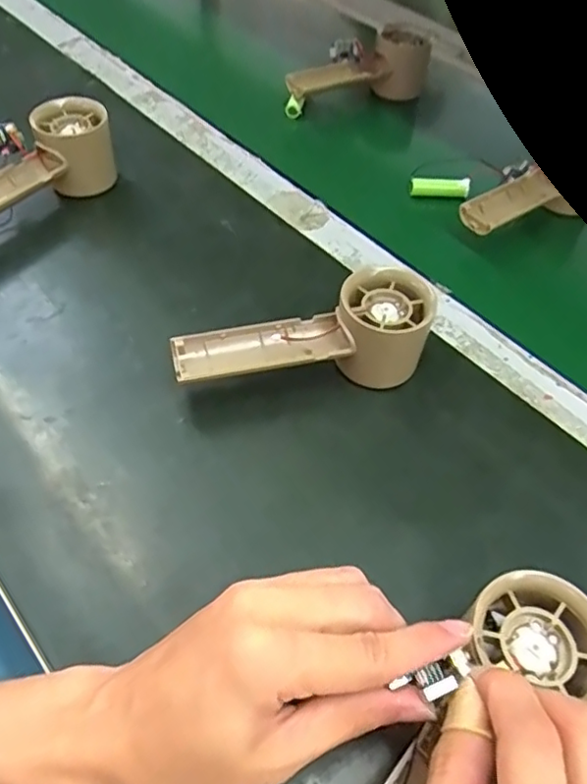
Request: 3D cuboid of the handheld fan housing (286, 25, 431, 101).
[{"bbox_3d":[0.065,-0.324,0.601,0.146,0.047,0.056,-19,56,-17],"label":"handheld fan housing"}]

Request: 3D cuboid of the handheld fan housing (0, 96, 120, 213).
[{"bbox_3d":[-0.206,-0.163,0.455,0.056,0.060,0.155,37,59,23],"label":"handheld fan housing"}]

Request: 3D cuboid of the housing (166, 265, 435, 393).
[{"bbox_3d":[0.007,-0.033,0.368,0.156,0.059,0.049,-5,53,-7],"label":"housing"}]

